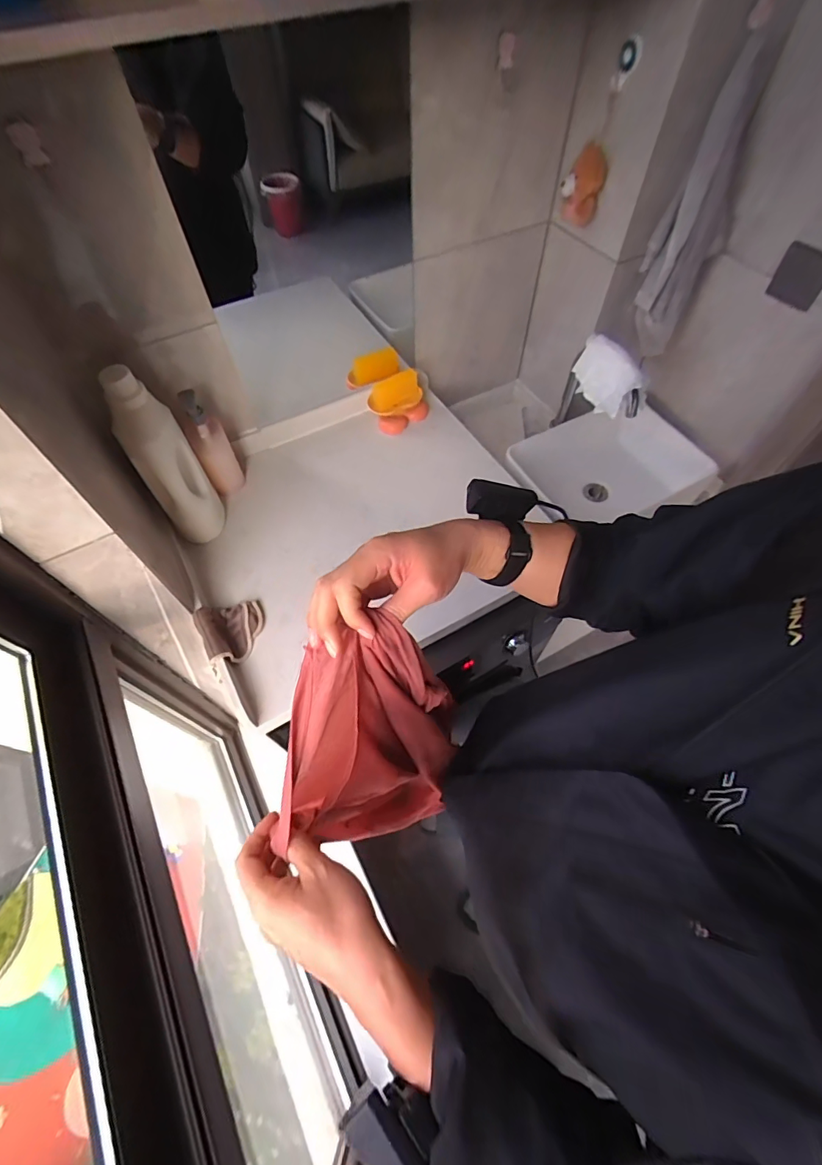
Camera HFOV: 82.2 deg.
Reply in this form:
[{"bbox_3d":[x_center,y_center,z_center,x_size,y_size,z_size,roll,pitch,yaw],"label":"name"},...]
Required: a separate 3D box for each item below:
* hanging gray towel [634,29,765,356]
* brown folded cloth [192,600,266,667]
[{"bbox_3d":[0.536,-0.673,0.899,0.117,0.439,0.157,23,62,14],"label":"hanging gray towel"},{"bbox_3d":[-0.304,0.078,0.811,0.106,0.050,0.107,-30,64,-16],"label":"brown folded cloth"}]

